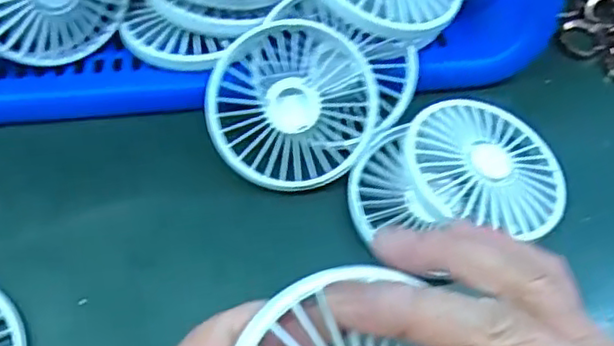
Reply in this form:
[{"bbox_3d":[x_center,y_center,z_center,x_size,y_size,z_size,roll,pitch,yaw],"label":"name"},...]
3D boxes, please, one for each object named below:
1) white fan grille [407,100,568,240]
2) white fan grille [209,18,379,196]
[{"bbox_3d":[0.093,-0.001,0.348,0.083,0.029,0.075,9,59,3],"label":"white fan grille"},{"bbox_3d":[-0.008,-0.036,0.352,0.087,0.012,0.086,-12,87,-3],"label":"white fan grille"}]

